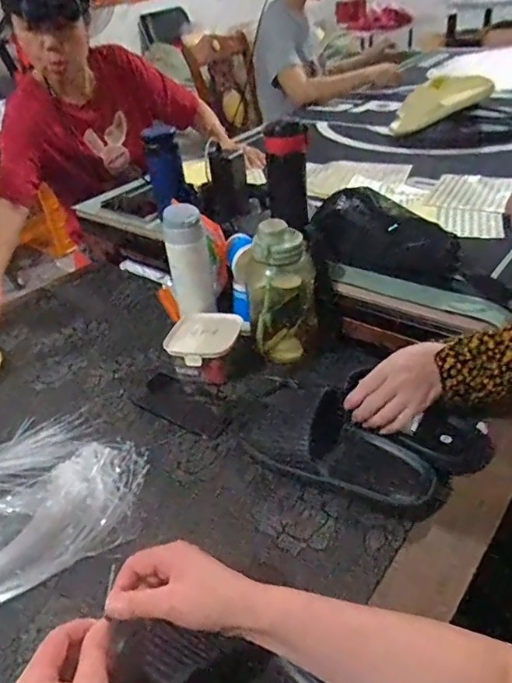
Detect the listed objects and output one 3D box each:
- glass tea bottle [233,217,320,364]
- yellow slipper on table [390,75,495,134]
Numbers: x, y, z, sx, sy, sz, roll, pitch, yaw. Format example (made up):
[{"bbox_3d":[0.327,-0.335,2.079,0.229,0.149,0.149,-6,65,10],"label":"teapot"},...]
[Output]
[{"bbox_3d":[0.032,-0.085,0.812,0.117,0.203,0.106,-7,36,1],"label":"glass tea bottle"},{"bbox_3d":[0.437,-0.587,1.279,0.265,0.086,0.099,-6,24,49],"label":"yellow slipper on table"}]

